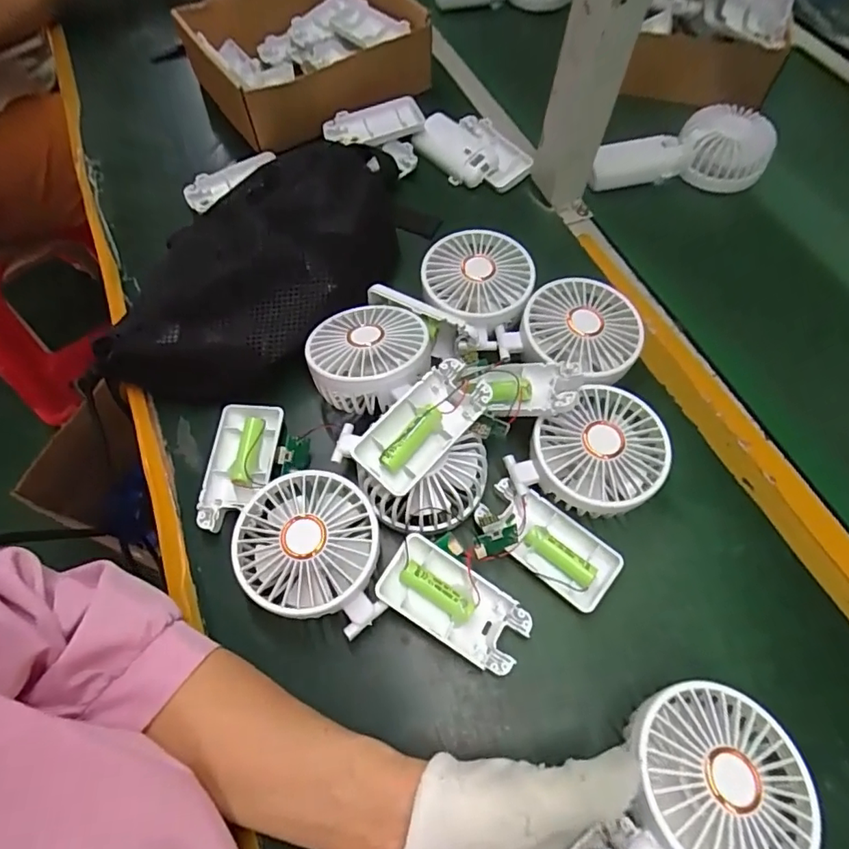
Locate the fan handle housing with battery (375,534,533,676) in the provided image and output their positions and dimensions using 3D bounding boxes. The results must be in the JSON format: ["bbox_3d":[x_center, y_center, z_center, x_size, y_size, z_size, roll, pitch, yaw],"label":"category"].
[{"bbox_3d":[0.018,0.111,0.326,0.094,0.017,0.045,35,67,-1],"label":"fan handle housing with battery"}]

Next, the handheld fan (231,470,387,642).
[{"bbox_3d":[-0.072,0.082,0.336,0.088,0.045,0.096,-1,63,-1],"label":"handheld fan"}]

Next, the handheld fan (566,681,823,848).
[{"bbox_3d":[0.107,0.196,0.246,0.176,0.048,0.084,-22,63,-27],"label":"handheld fan"}]

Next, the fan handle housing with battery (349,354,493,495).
[{"bbox_3d":[0.000,0.003,0.341,0.045,0.026,0.090,38,67,17],"label":"fan handle housing with battery"}]

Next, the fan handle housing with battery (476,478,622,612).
[{"bbox_3d":[0.080,0.079,0.350,0.094,0.016,0.045,37,67,16],"label":"fan handle housing with battery"}]

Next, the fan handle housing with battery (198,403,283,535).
[{"bbox_3d":[-0.131,0.030,0.376,0.047,0.020,0.091,1,62,-1],"label":"fan handle housing with battery"}]

